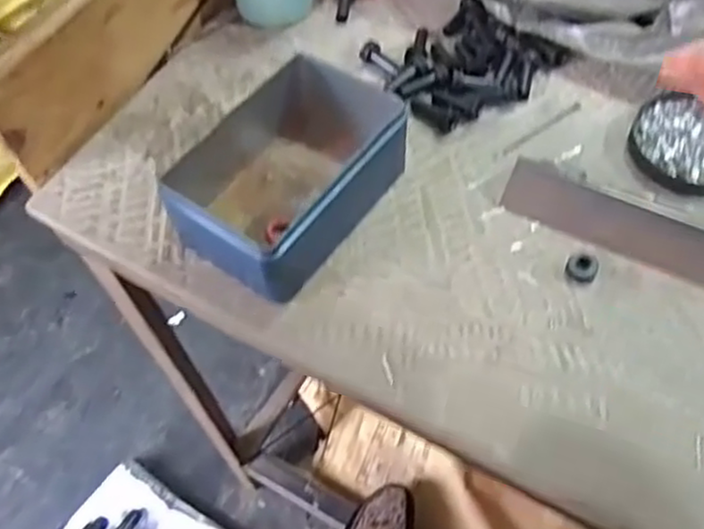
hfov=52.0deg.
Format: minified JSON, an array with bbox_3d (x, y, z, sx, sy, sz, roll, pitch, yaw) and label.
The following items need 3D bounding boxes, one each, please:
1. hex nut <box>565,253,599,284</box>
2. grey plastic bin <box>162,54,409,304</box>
[{"bbox_3d":[0.144,0.002,0.452,0.019,0.010,0.017,14,61,12],"label":"hex nut"},{"bbox_3d":[-0.041,-0.058,0.474,0.101,0.065,0.142,32,66,21],"label":"grey plastic bin"}]

